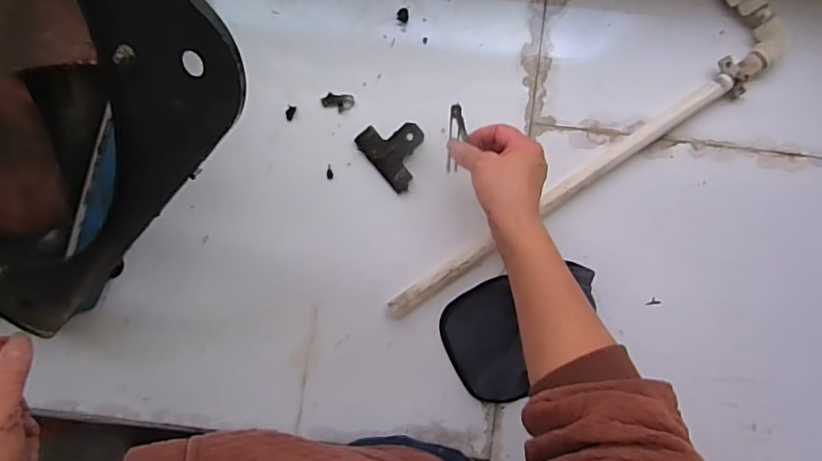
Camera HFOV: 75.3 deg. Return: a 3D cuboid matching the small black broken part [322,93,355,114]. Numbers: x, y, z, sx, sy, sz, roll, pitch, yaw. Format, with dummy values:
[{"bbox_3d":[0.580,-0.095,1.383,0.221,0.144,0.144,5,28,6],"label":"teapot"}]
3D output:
[{"bbox_3d":[-0.083,-0.144,0.604,0.037,0.005,0.020,8,93,-1],"label":"small black broken part"}]

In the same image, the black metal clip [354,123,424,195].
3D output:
[{"bbox_3d":[-0.015,-0.091,0.601,0.066,0.022,0.078,-41,93,1],"label":"black metal clip"}]

